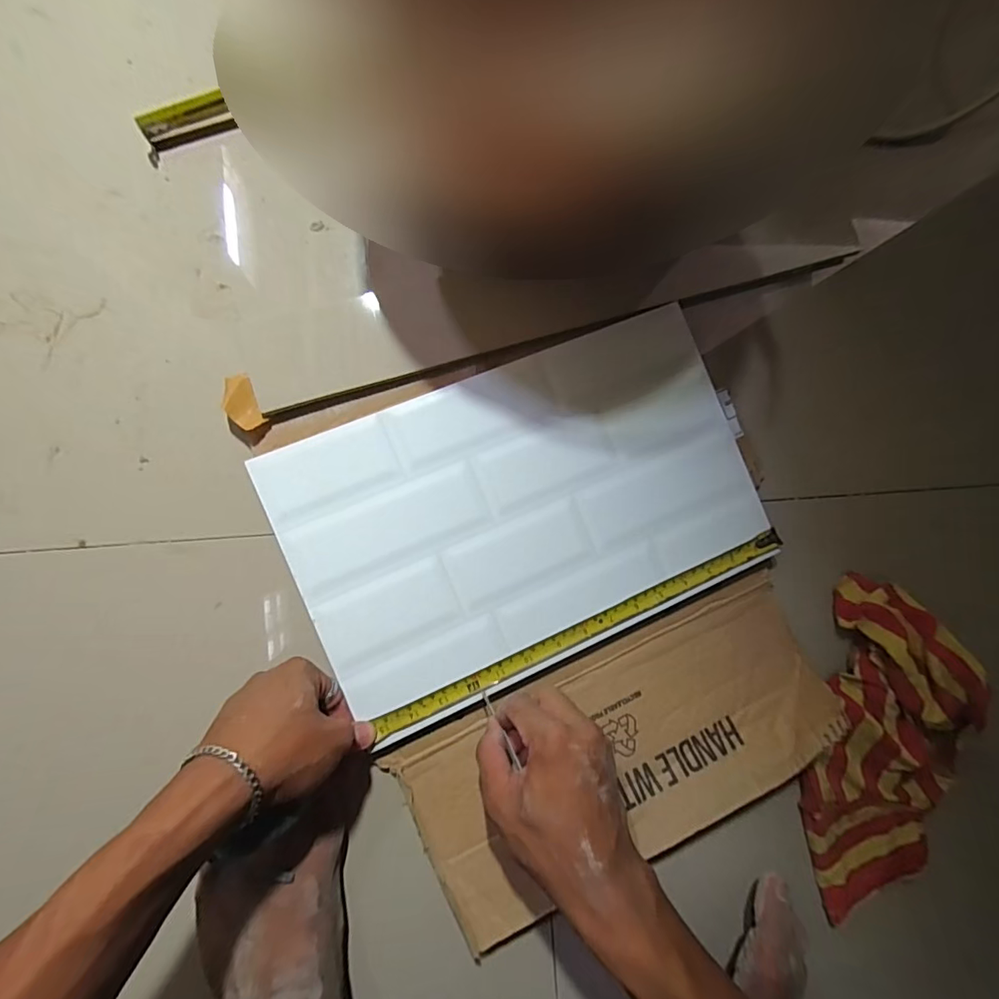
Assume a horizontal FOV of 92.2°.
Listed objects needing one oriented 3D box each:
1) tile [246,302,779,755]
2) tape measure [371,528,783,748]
[{"bbox_3d":[0.030,0.013,0.408,0.385,0.015,0.253,-22,89,-8],"label":"tile"},{"bbox_3d":[0.078,0.110,0.410,0.378,0.007,0.017,-23,89,-9],"label":"tape measure"}]

